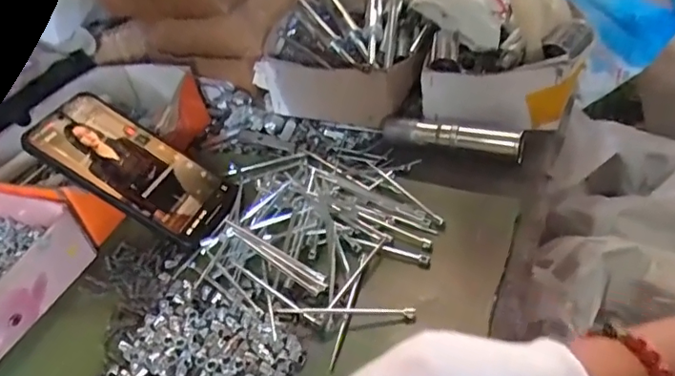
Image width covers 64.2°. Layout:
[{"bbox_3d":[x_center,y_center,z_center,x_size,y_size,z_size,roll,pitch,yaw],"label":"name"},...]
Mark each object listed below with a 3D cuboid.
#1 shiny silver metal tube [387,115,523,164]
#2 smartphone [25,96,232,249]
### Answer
[{"bbox_3d":[0.100,-0.046,0.476,0.124,0.027,0.019,12,45,24],"label":"shiny silver metal tube"},{"bbox_3d":[-0.165,-0.017,0.443,0.160,0.007,0.074,31,48,-5],"label":"smartphone"}]

